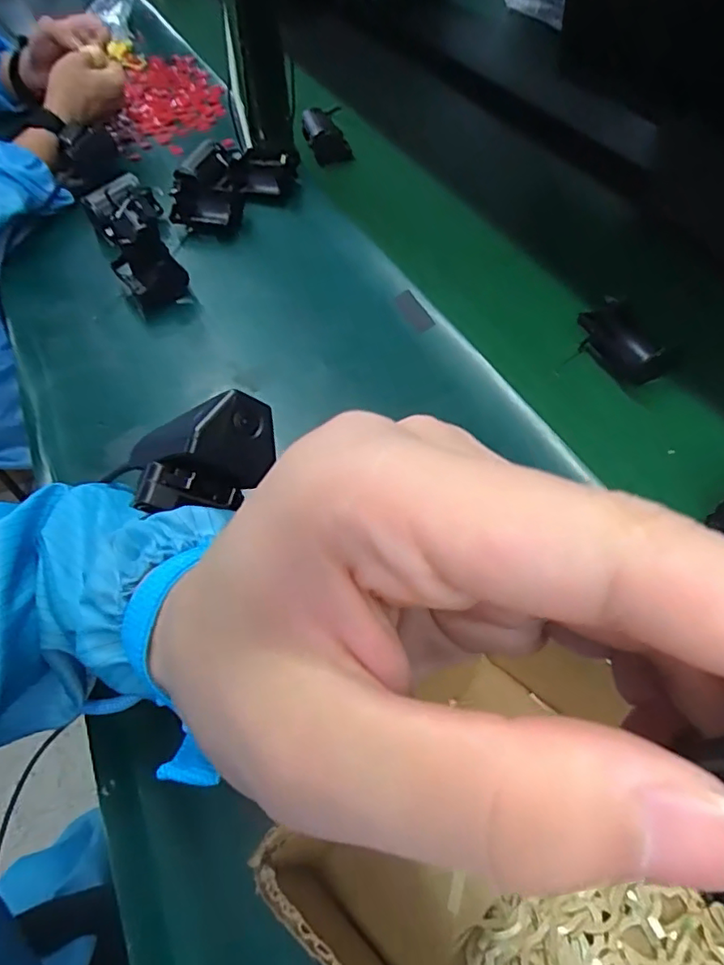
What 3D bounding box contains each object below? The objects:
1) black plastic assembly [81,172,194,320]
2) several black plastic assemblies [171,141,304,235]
[{"bbox_3d":[-0.230,-0.248,0.581,0.072,0.043,0.181,-23,57,-12],"label":"black plastic assembly"},{"bbox_3d":[-0.146,-0.332,0.630,0.120,0.043,0.132,-2,55,3],"label":"several black plastic assemblies"}]

